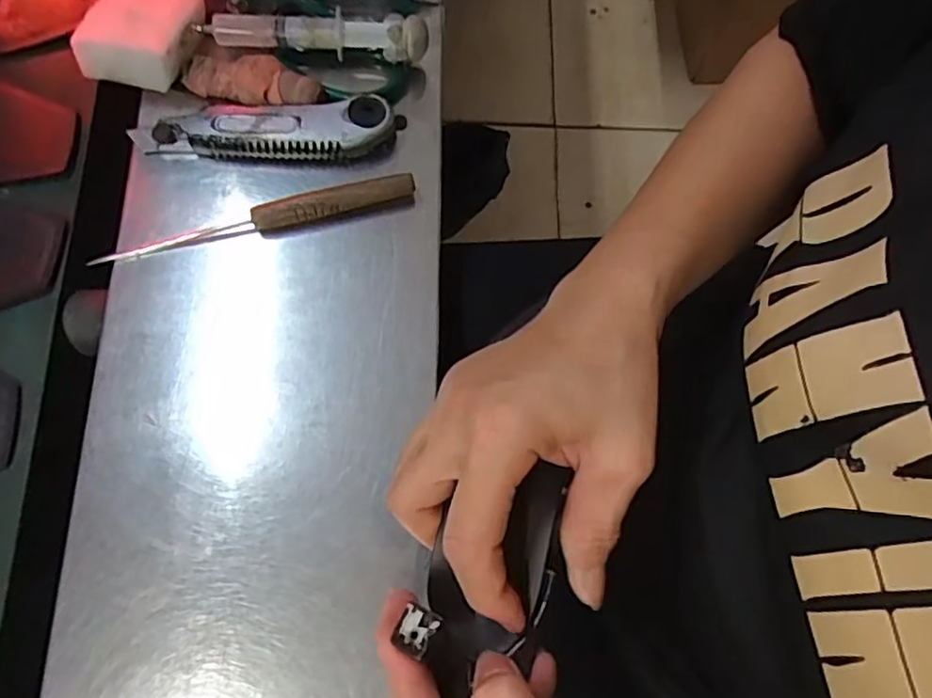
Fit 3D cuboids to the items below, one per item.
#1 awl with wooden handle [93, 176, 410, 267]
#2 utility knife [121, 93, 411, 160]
[{"bbox_3d":[-0.126,-0.077,0.381,0.194,0.017,0.014,-15,76,-7],"label":"awl with wooden handle"},{"bbox_3d":[-0.127,-0.136,0.398,0.164,0.022,0.036,-8,75,-5],"label":"utility knife"}]

